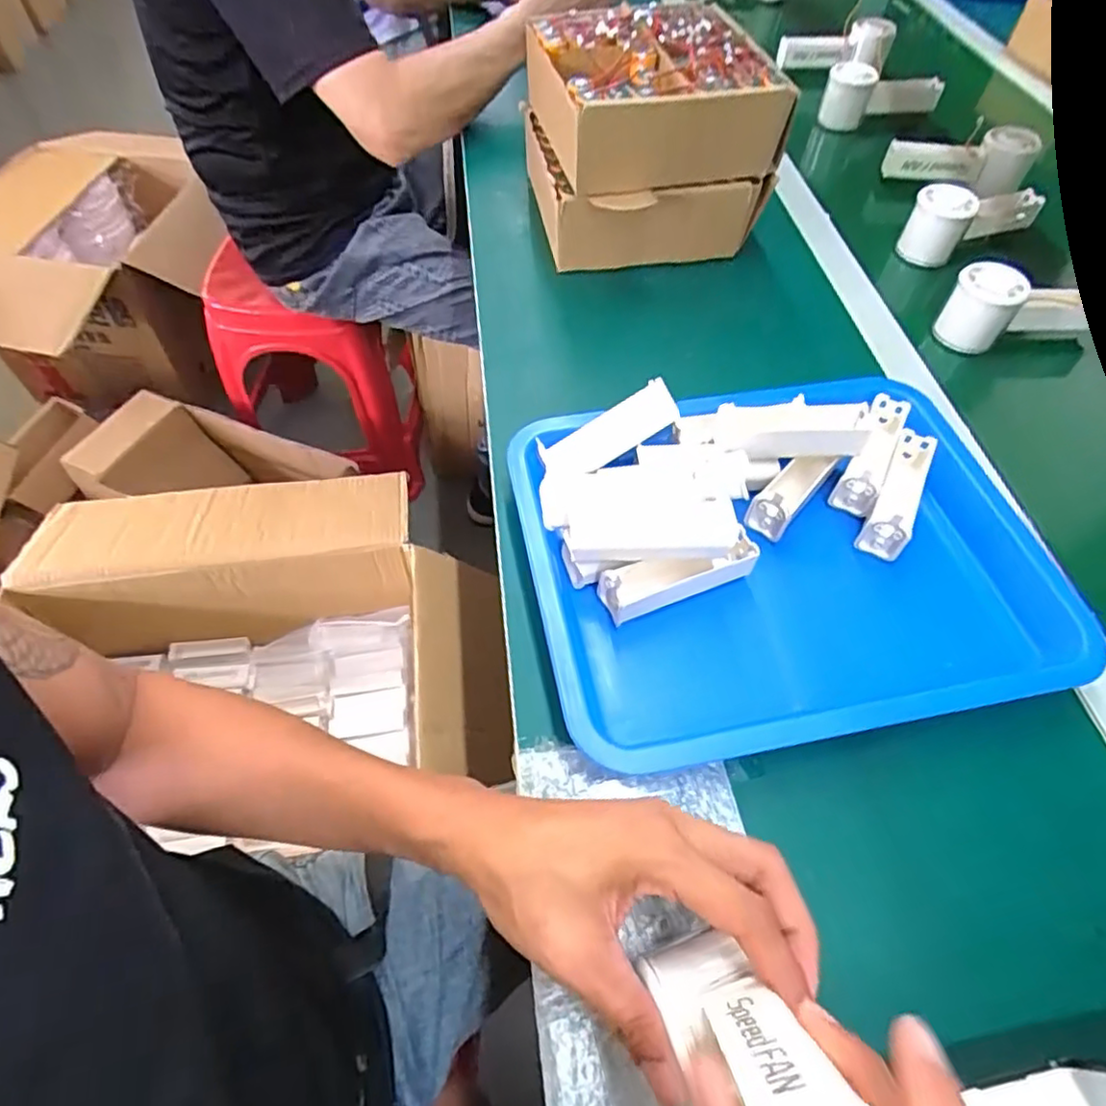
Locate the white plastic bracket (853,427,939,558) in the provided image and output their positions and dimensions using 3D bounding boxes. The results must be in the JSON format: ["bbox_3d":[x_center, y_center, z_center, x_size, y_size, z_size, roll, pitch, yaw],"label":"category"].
[{"bbox_3d":[0.249,-0.046,0.462,0.029,0.036,0.105,26,59,16],"label":"white plastic bracket"}]

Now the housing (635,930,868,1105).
[{"bbox_3d":[0.066,0.174,0.226,0.040,0.131,0.031,-8,76,-7],"label":"housing"}]

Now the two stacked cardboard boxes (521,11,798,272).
[{"bbox_3d":[0.086,-0.391,0.615,0.207,0.145,0.183,-9,57,-8],"label":"two stacked cardboard boxes"}]

